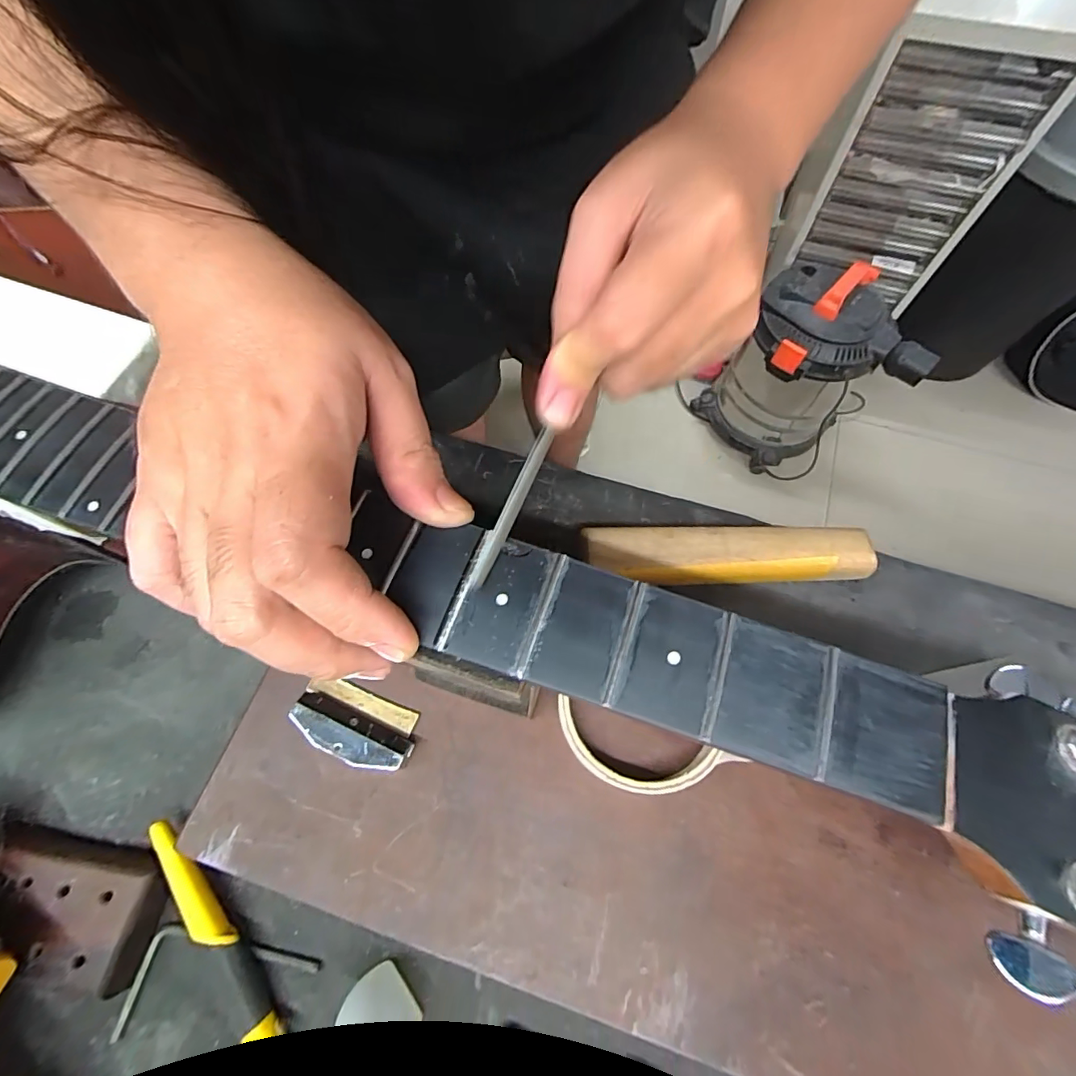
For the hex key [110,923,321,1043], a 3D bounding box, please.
[{"bbox_3d":[-0.155,0.202,0.238,0.092,0.005,0.038,-15,68,-5],"label":"hex key"}]

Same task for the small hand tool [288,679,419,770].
[{"bbox_3d":[-0.094,0.094,0.251,0.064,0.013,0.032,21,69,10],"label":"small hand tool"}]

